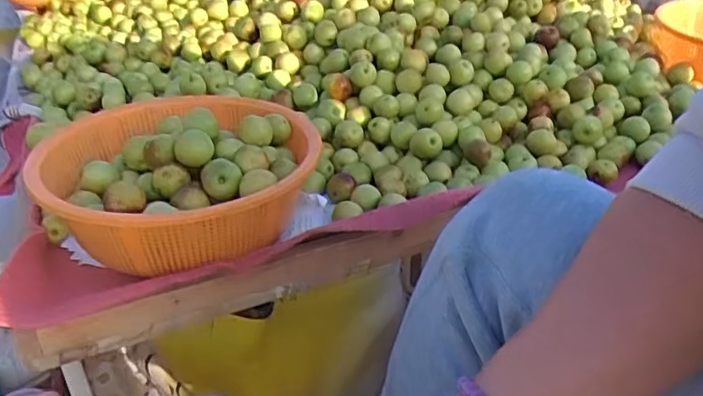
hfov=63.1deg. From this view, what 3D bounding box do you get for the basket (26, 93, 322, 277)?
[{"bbox_3d":[-0.156,-0.032,0.566,0.239,0.082,0.270,2,32,3],"label":"basket"}]

